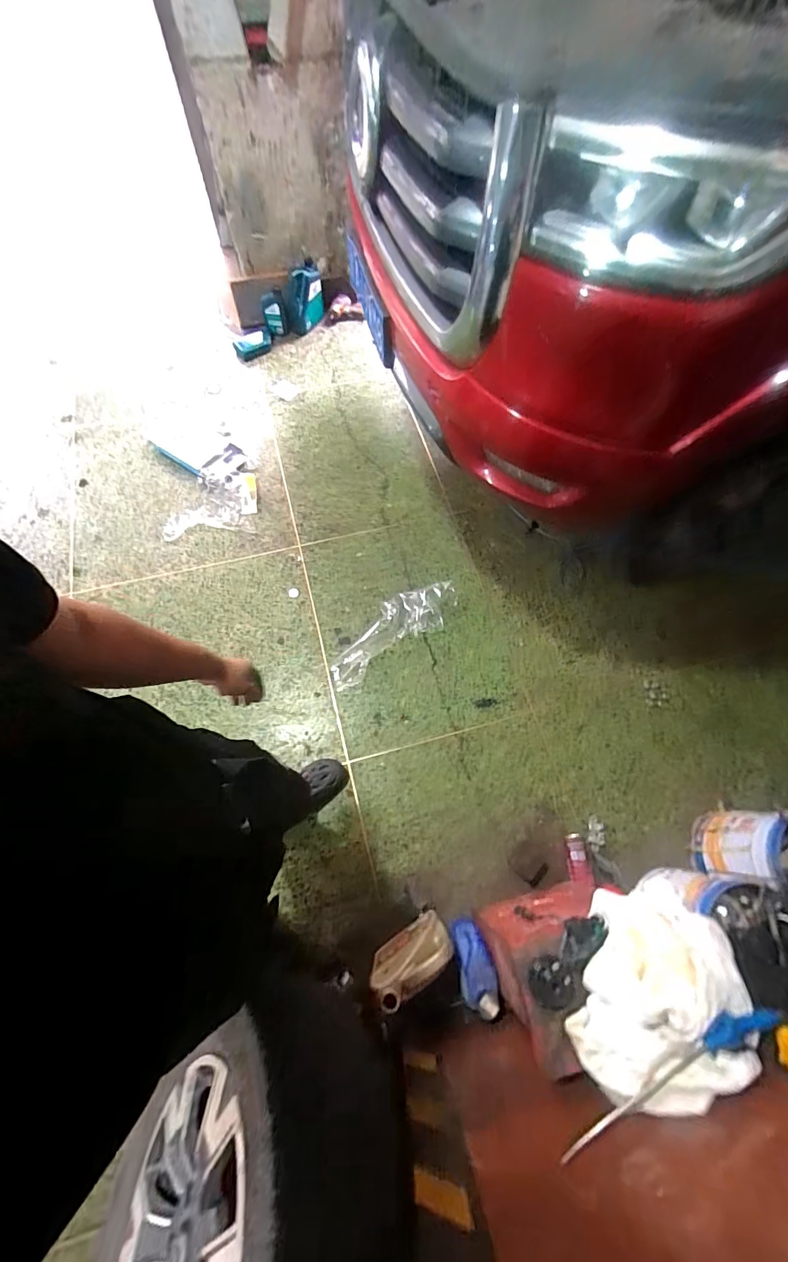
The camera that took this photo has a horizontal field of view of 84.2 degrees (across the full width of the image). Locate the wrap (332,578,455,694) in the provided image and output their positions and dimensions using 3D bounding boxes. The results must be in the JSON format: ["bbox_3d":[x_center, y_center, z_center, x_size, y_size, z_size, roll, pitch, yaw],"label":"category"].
[{"bbox_3d":[-0.005,-0.015,1.583,0.556,0.051,0.181,-34,73,-14],"label":"wrap"}]

